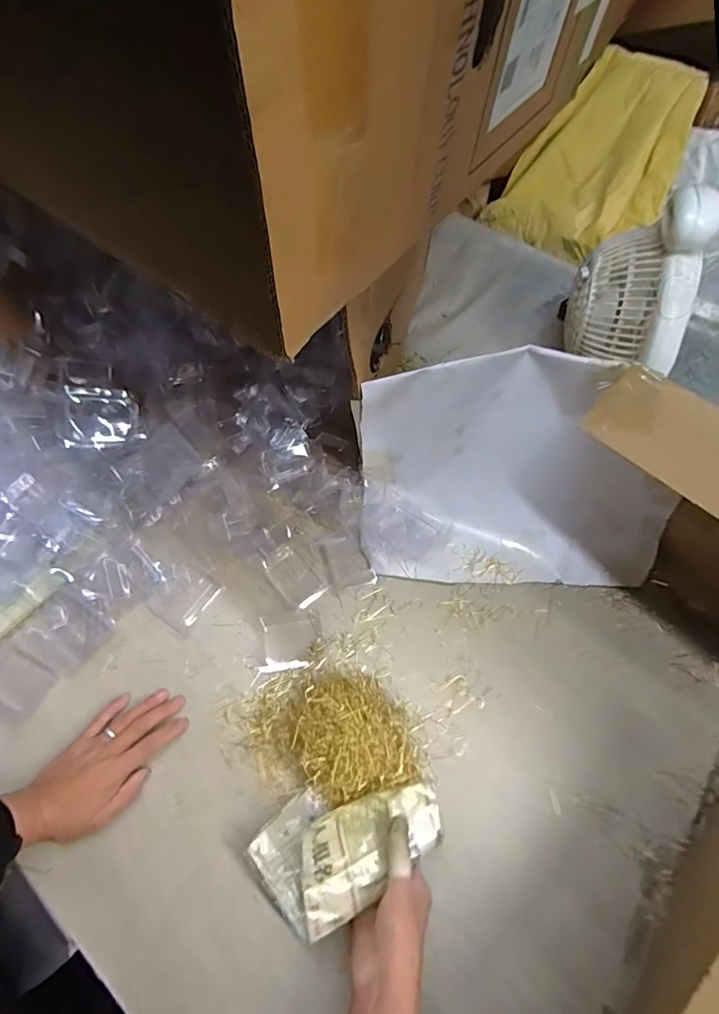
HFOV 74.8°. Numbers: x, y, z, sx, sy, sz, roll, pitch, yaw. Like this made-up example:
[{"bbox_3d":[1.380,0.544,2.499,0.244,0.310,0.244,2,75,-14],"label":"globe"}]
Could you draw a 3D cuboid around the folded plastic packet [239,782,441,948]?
[{"bbox_3d":[-0.010,0.305,0.432,0.171,0.054,0.100,-26,68,-15],"label":"folded plastic packet"}]

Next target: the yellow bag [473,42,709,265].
[{"bbox_3d":[0.521,-0.763,1.045,0.045,0.381,0.350,1,41,-48],"label":"yellow bag"}]

